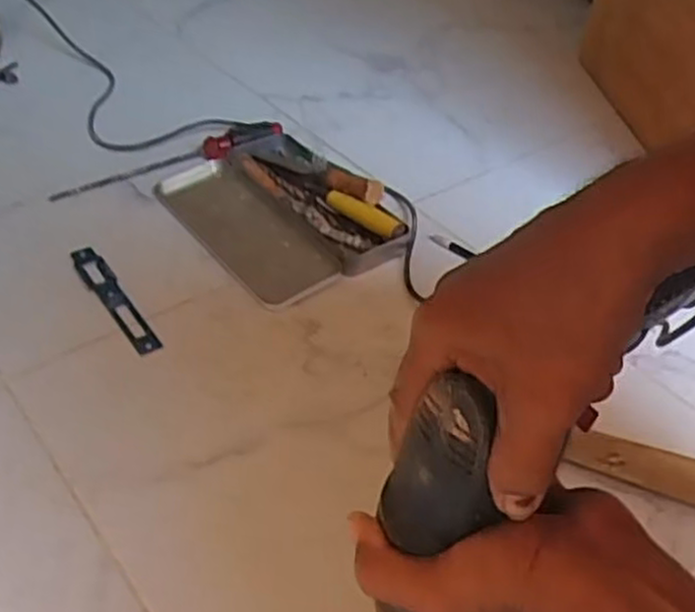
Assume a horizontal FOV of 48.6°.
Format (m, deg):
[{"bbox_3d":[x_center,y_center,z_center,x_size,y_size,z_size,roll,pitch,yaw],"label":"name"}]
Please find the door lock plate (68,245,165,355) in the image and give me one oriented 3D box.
[{"bbox_3d":[-0.241,-0.009,0.790,0.030,0.005,0.173,-23,50,-28],"label":"door lock plate"}]

